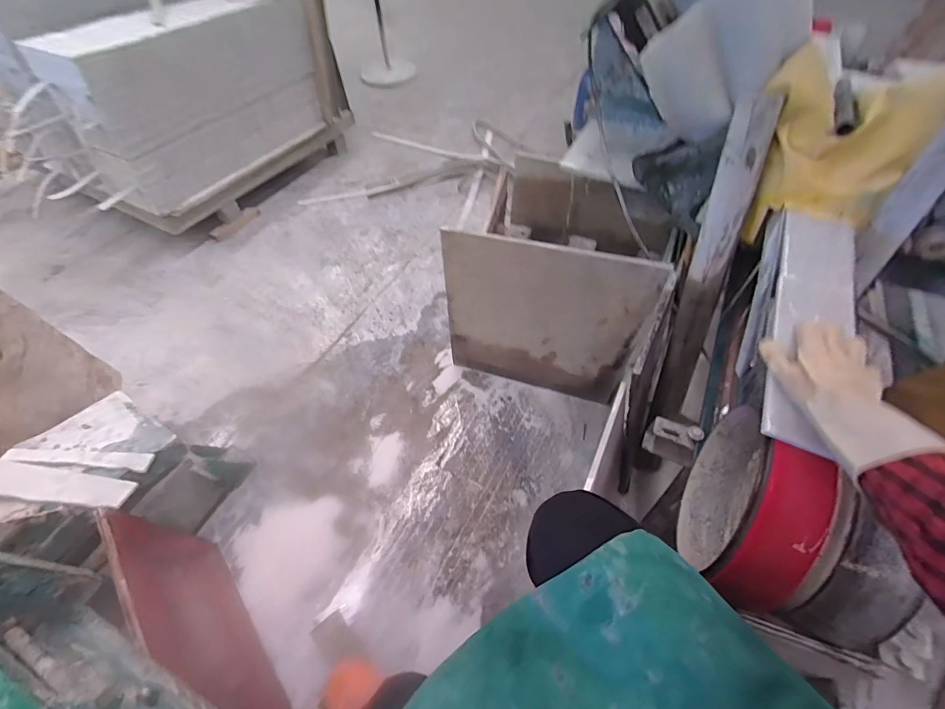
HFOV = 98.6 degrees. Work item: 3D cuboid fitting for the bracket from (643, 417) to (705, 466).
[{"bbox_3d":[0.422,0.179,0.856,0.098,0.124,0.043,23,57,16],"label":"bracket"}]

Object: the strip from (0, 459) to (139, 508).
[{"bbox_3d":[-0.881,0.276,0.856,0.296,0.020,0.074,10,39,-3],"label":"strip"}]

